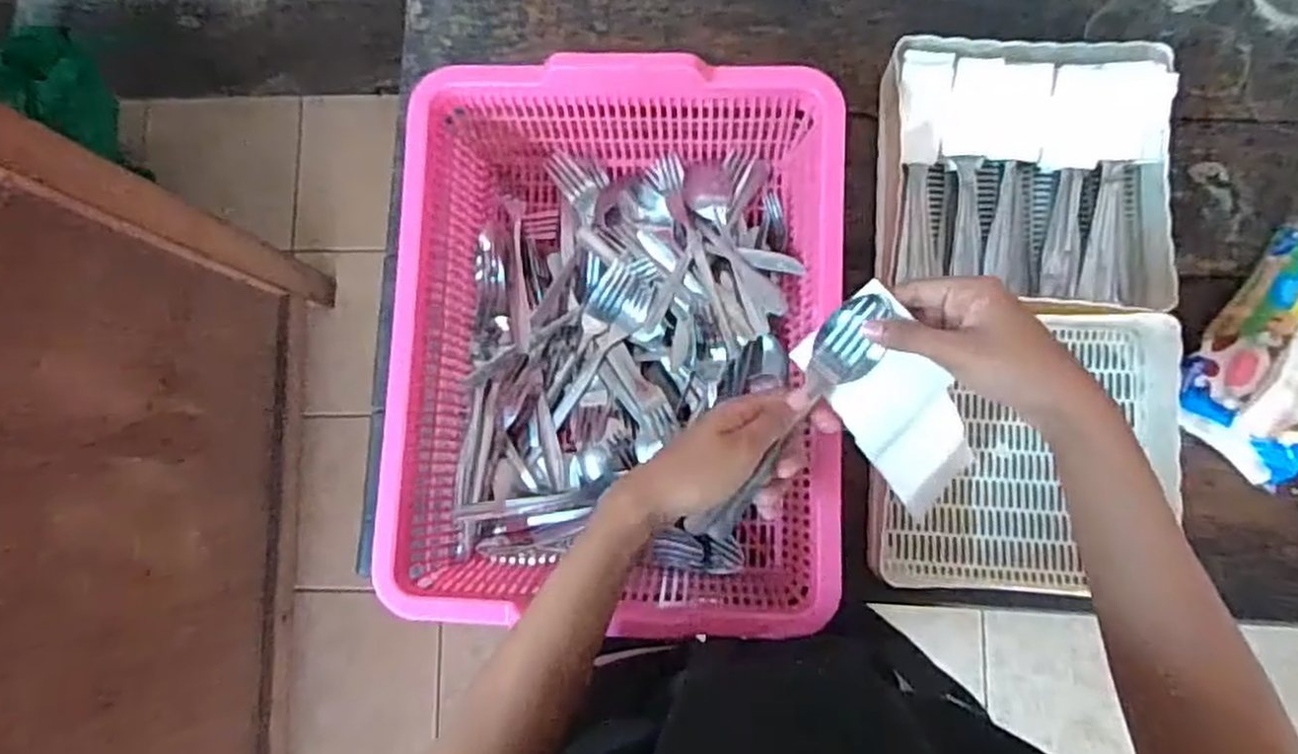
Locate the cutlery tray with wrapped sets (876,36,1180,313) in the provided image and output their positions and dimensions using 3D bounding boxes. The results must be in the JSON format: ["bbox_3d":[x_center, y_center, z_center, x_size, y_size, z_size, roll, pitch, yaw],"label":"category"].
[{"bbox_3d":[0.297,-0.158,0.625,0.217,0.056,0.196,4,83,4],"label":"cutlery tray with wrapped sets"}]

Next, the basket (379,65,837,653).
[{"bbox_3d":[-0.021,-0.021,0.599,0.307,0.126,0.387,2,83,4],"label":"basket"}]

